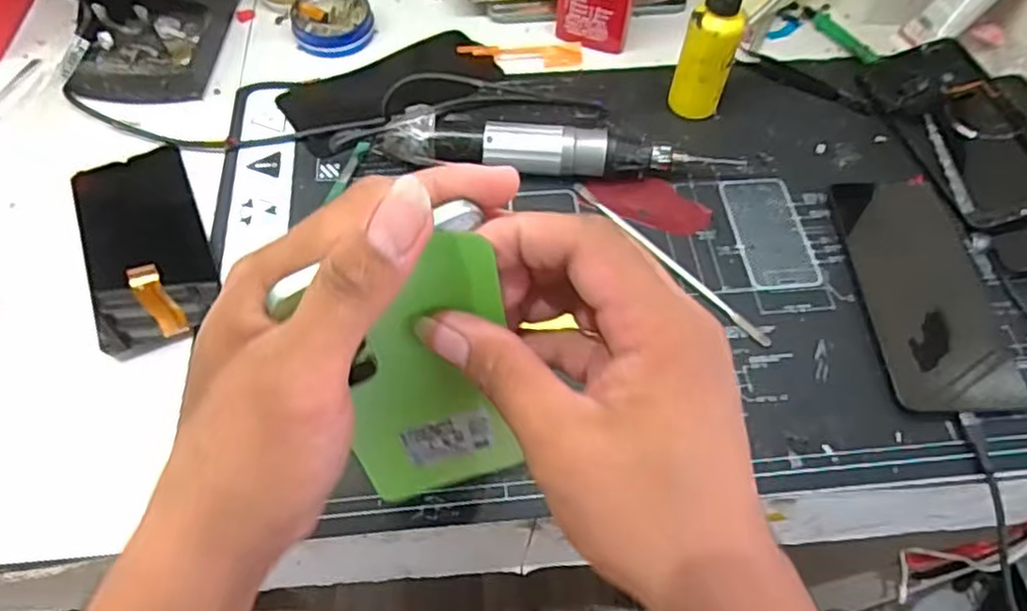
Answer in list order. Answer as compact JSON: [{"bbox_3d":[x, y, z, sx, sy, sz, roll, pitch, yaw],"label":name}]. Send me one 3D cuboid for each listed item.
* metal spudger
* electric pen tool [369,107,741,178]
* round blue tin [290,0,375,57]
[{"bbox_3d":[0.096,-0.029,0.431,0.009,0.005,0.160,-38,67,-21],"label":"metal spudger"},{"bbox_3d":[0.035,-0.103,0.457,0.238,0.035,0.039,5,59,2],"label":"electric pen tool"},{"bbox_3d":[-0.142,-0.227,0.539,0.061,0.021,0.059,1,59,-1],"label":"round blue tin"}]

